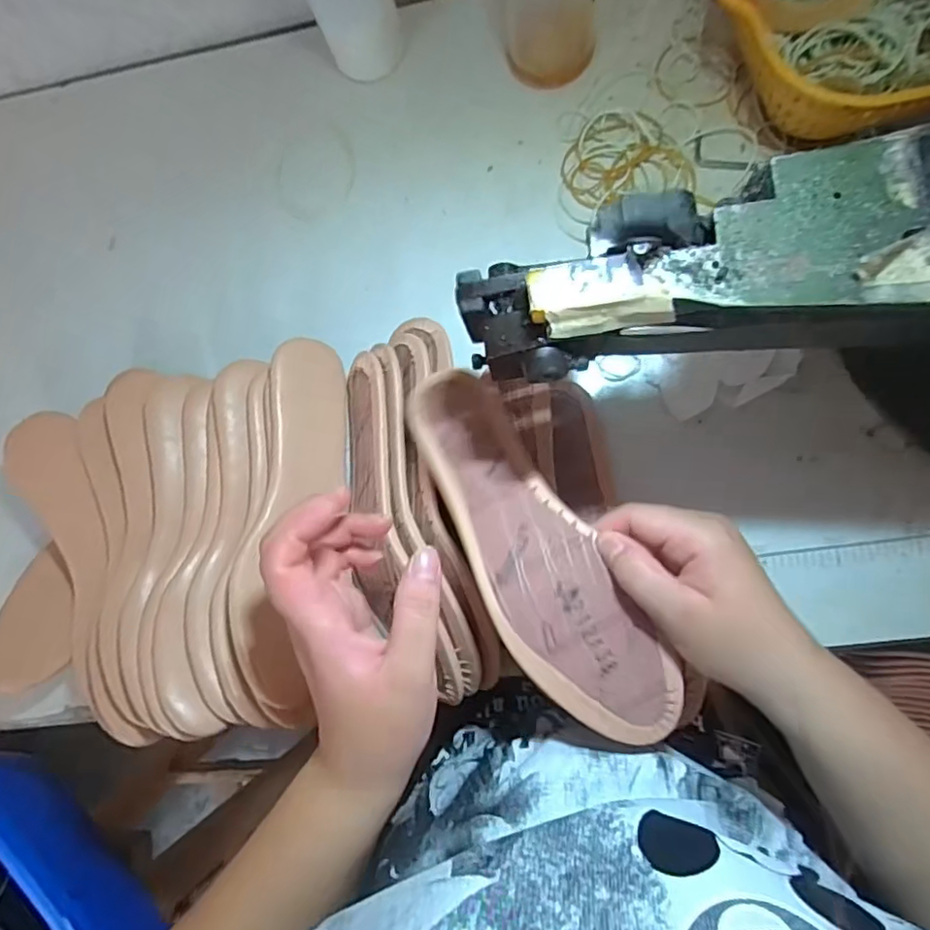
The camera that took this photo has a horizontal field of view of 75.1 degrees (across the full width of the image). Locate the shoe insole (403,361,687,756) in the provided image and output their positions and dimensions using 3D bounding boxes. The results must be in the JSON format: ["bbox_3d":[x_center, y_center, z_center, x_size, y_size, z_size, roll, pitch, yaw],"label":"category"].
[{"bbox_3d":[0.034,0.044,0.343,0.066,0.035,0.232,-32,71,5],"label":"shoe insole"}]

